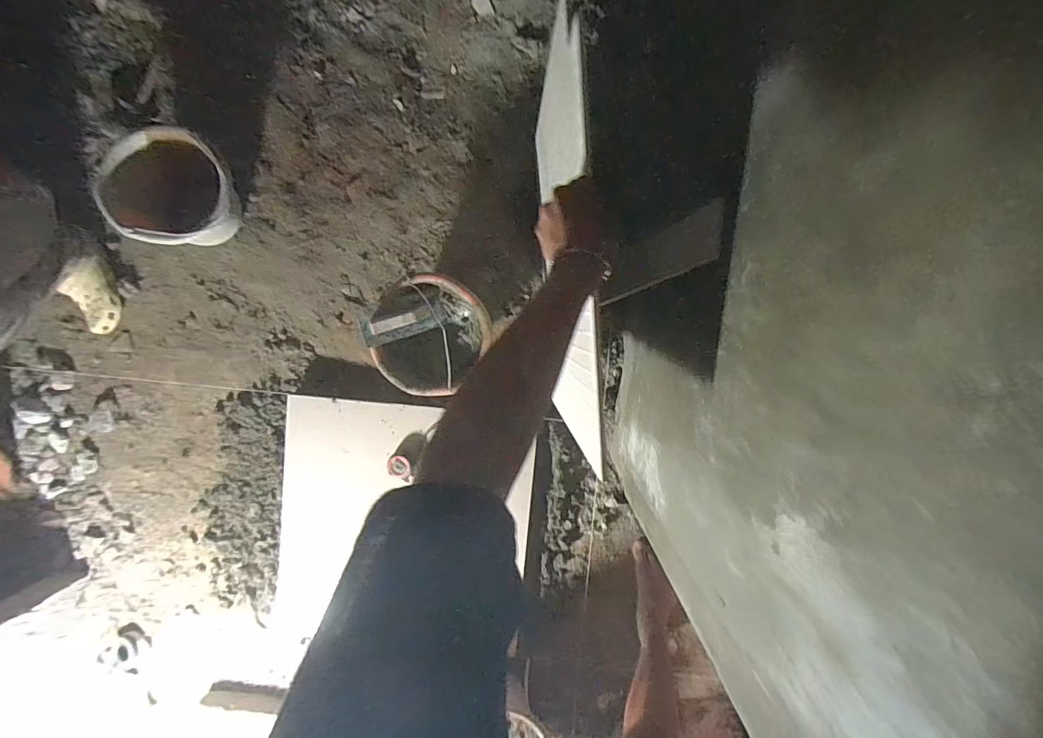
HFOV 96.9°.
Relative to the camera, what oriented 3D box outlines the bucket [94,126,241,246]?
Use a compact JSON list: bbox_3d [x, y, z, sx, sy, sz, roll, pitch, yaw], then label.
[{"bbox_3d":[-0.743,-0.386,1.007,0.227,0.208,0.183,-37,93,5],"label":"bucket"}]

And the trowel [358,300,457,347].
[{"bbox_3d":[-0.241,-0.104,0.975,0.186,0.044,0.080,-15,94,-18],"label":"trowel"}]

